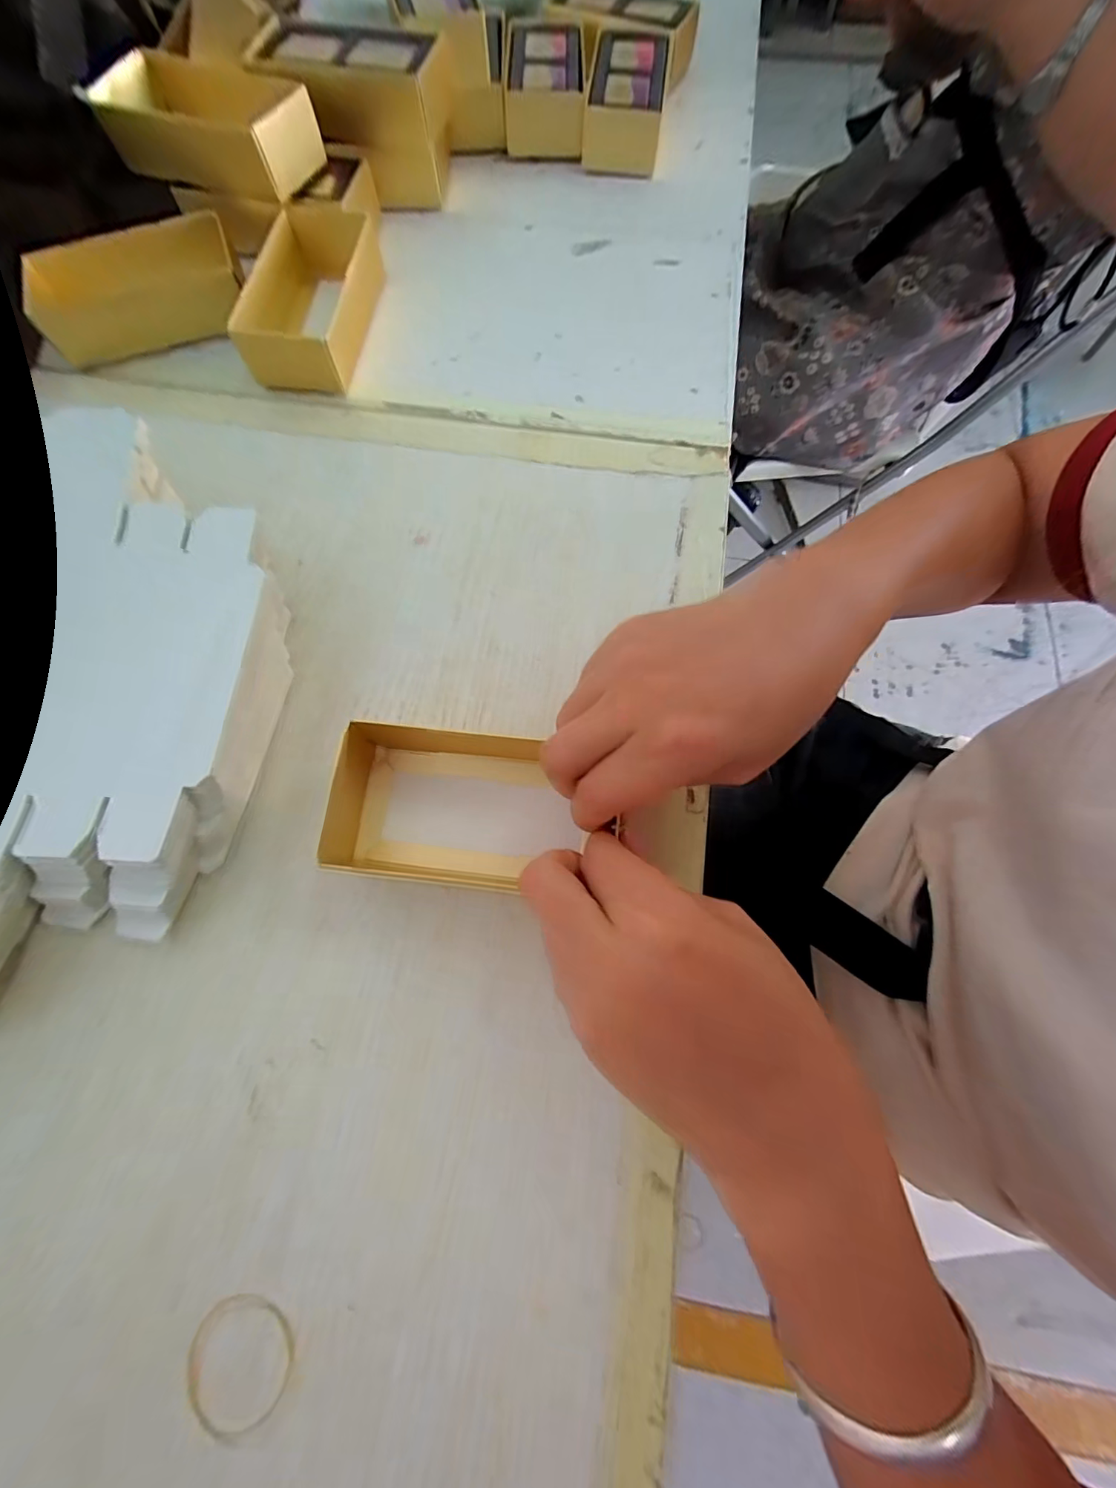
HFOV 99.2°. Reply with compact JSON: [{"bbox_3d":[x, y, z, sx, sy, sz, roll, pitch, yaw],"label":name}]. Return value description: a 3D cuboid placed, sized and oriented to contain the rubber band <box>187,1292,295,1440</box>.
[{"bbox_3d":[-0.105,0.203,0.157,0.035,0.004,0.033,-1,70,4],"label":"rubber band"}]

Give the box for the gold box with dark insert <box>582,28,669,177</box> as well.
[{"bbox_3d":[0.052,-0.493,0.364,0.056,0.032,0.120,7,73,2],"label":"gold box with dark insert"}]

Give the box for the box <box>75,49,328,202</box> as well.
[{"bbox_3d":[-0.212,-0.382,0.292,0.122,0.031,0.072,15,73,5],"label":"box"}]

